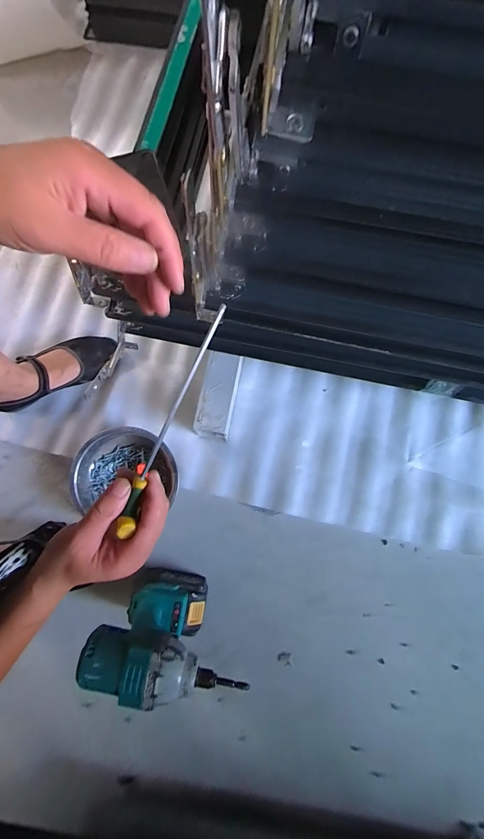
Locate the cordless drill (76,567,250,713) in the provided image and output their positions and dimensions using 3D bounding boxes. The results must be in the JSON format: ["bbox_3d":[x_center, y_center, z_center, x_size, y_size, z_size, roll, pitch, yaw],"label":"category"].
[{"bbox_3d":[-0.089,0.285,0.456,0.174,0.263,0.069,18,80,3],"label":"cordless drill"}]

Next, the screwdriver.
[{"bbox_3d":[-0.056,0.003,0.264,0.019,0.025,0.198,28,101,5],"label":"screwdriver"}]

